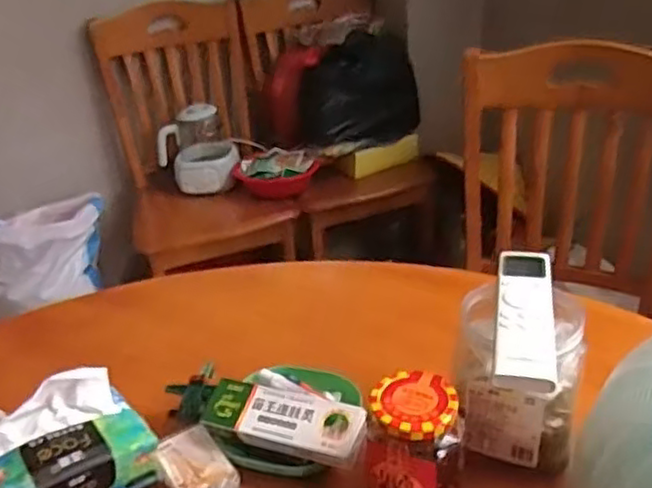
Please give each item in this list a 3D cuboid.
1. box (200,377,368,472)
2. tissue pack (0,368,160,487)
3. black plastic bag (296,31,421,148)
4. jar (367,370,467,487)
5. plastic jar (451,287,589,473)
[{"bbox_3d":[-0.037,0.154,0.601,0.147,0.020,0.056,8,59,23],"label":"box"},{"bbox_3d":[-0.211,0.190,0.557,0.143,0.113,0.104,-22,34,-27],"label":"tissue pack"},{"bbox_3d":[0.087,-0.411,1.878,0.345,0.259,0.164,-12,30,-10],"label":"black plastic bag"},{"bbox_3d":[0.071,0.167,0.537,0.071,0.118,0.068,-4,30,3],"label":"jar"},{"bbox_3d":[0.161,0.116,0.586,0.101,0.123,0.084,7,32,20],"label":"plastic jar"}]

